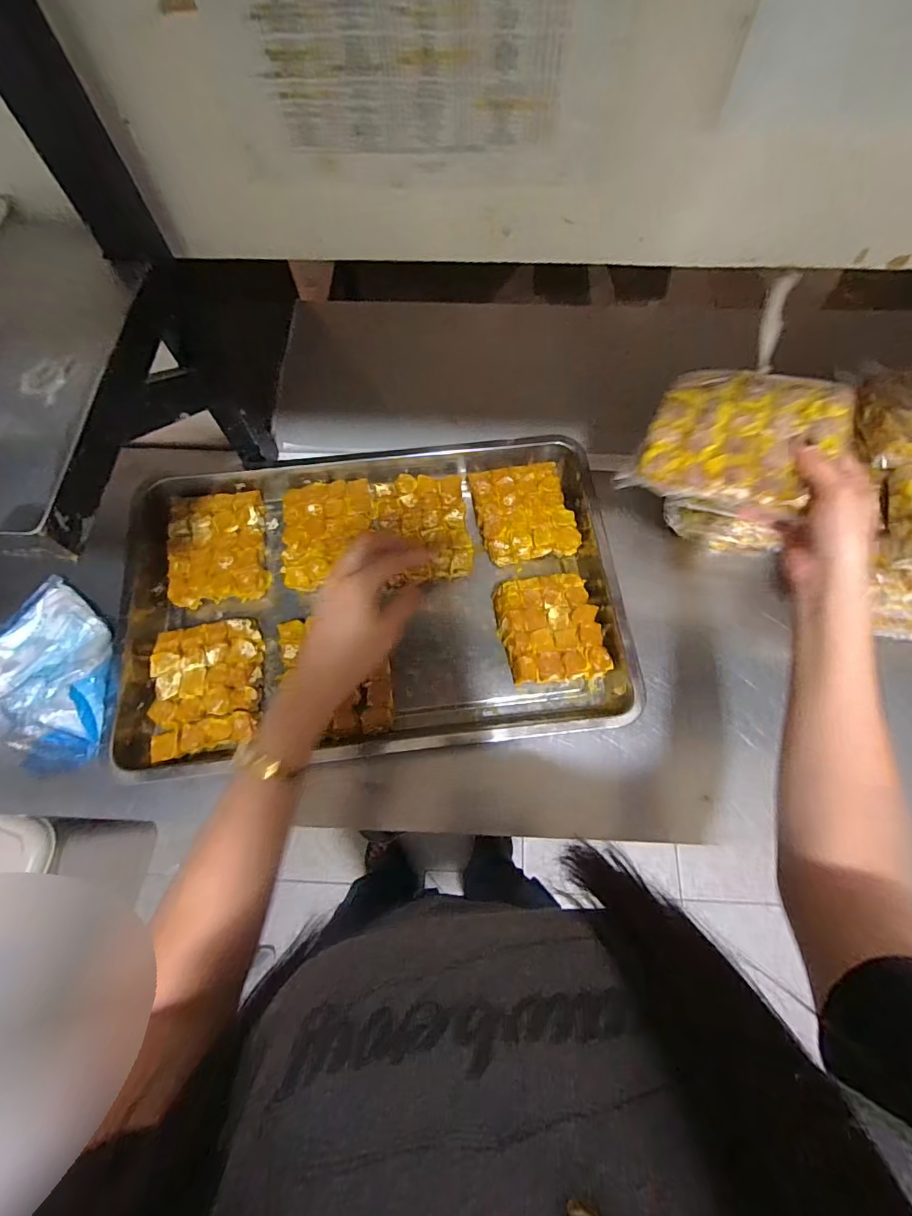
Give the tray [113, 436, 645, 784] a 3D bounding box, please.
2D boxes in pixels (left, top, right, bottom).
[{"bbox_3d":[-0.100,-0.026,0.607,0.584,0.054,0.405,-6,69,-2],"label":"tray"}]

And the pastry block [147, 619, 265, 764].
[{"bbox_3d":[-0.288,0.089,0.556,0.121,0.021,0.146,-10,69,-3],"label":"pastry block"}]

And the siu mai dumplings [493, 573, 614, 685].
[{"bbox_3d":[0.113,0.027,0.587,0.119,0.042,0.127,-7,69,-2],"label":"siu mai dumplings"}]

